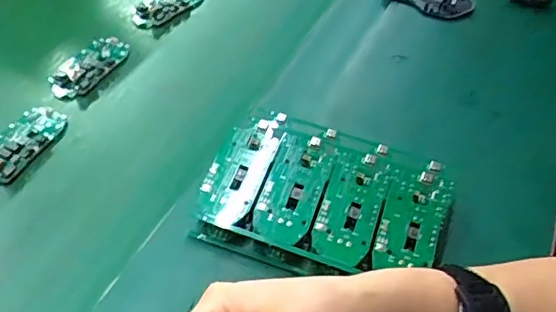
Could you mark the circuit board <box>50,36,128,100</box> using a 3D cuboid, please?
[{"bbox_3d":[-0.203,-0.096,0.606,0.045,0.020,0.097,19,45,15],"label":"circuit board"}]

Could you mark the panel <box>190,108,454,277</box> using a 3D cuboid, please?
[{"bbox_3d":[0.042,0.030,0.473,0.192,0.025,0.145,17,57,9],"label":"panel"}]

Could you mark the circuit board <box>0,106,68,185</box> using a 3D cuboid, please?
[{"bbox_3d":[-0.240,-0.009,0.519,0.047,0.016,0.101,17,45,13],"label":"circuit board"}]

